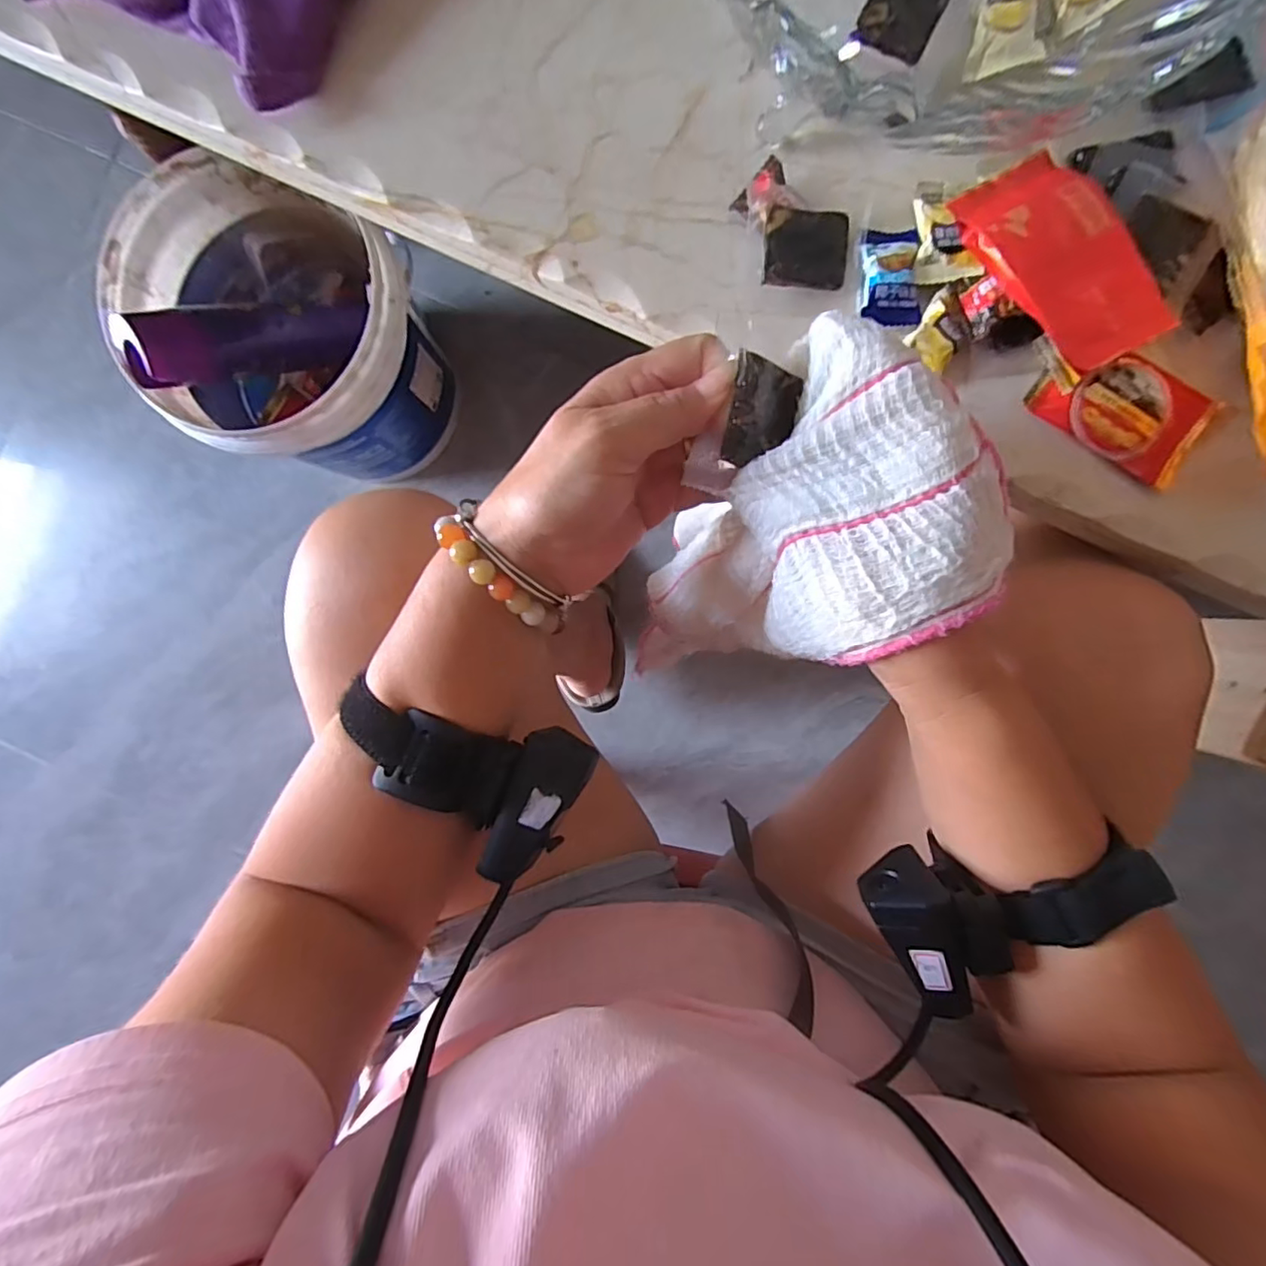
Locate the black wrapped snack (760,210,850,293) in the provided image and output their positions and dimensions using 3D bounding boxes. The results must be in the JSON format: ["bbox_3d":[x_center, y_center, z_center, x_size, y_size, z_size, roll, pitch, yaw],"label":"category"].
[{"bbox_3d":[0.085,-0.187,0.287,0.042,0.007,0.034,-2,99,-12],"label":"black wrapped snack"}]

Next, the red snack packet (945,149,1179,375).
[{"bbox_3d":[0.195,-0.170,0.265,0.054,0.010,0.103,-29,81,1],"label":"red snack packet"}]

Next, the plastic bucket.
[{"bbox_3d":[-0.354,-0.300,0.638,0.256,0.266,0.225,36,93,1],"label":"plastic bucket"}]

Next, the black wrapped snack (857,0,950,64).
[{"bbox_3d":[0.119,-0.273,0.251,0.031,0.010,0.043,27,93,1],"label":"black wrapped snack"}]

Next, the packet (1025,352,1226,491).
[{"bbox_3d":[0.239,-0.110,0.287,0.079,0.007,0.047,31,95,1],"label":"packet"}]

